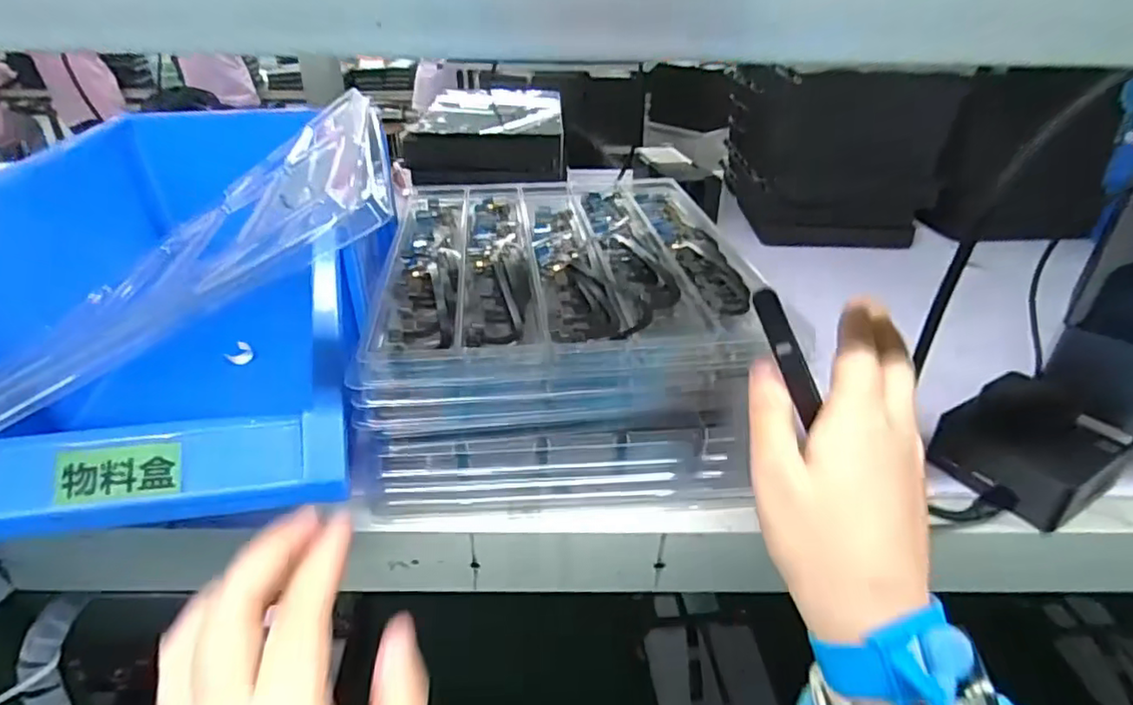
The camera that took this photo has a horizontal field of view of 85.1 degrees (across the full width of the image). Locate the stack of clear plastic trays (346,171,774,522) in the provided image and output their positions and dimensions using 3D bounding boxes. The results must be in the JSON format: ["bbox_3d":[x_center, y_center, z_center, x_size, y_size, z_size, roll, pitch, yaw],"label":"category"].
[{"bbox_3d":[-0.003,-0.026,0.410,0.204,0.096,0.268,-3,34,-4],"label":"stack of clear plastic trays"}]

